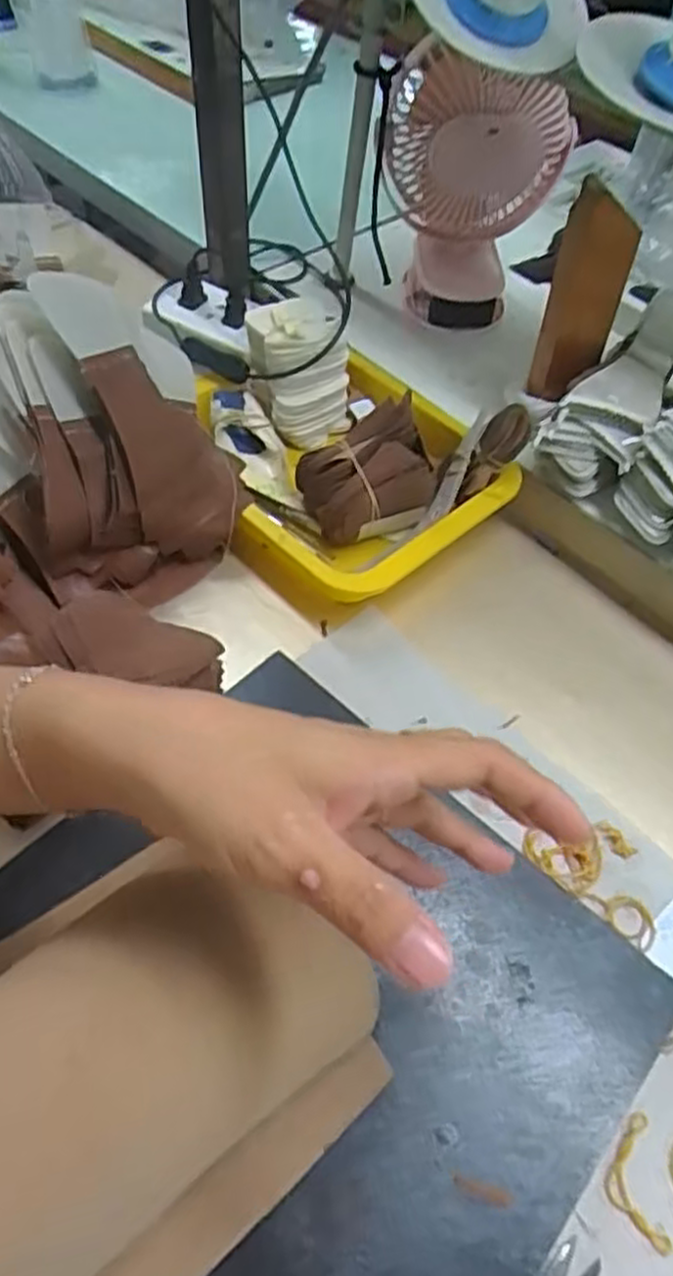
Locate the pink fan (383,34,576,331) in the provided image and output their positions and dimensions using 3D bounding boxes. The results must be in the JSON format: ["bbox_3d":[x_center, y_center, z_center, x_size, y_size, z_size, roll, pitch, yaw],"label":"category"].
[{"bbox_3d":[0.111,-0.371,0.664,0.145,0.192,0.096,11,54,4],"label":"pink fan"}]

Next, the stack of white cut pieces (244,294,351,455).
[{"bbox_3d":[-0.031,-0.219,0.644,0.078,0.081,0.086,-5,54,-7],"label":"stack of white cut pieces"}]

